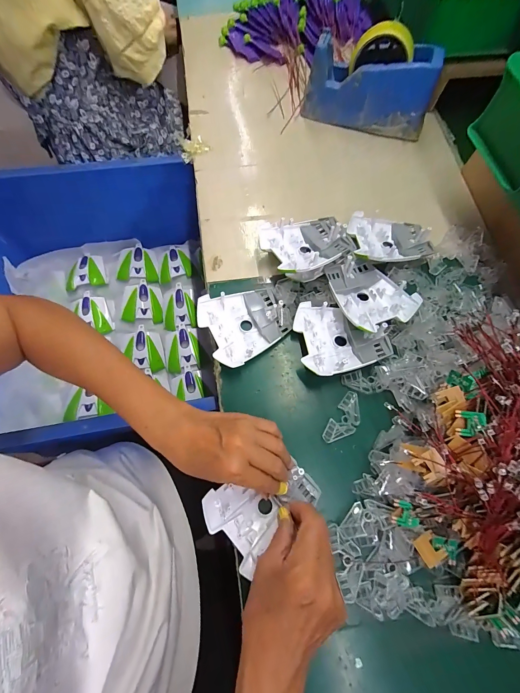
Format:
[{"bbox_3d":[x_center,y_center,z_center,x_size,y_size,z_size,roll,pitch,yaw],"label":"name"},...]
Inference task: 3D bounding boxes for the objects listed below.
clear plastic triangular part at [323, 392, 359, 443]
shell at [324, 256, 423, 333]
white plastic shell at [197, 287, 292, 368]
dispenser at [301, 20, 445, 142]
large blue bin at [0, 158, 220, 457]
[{"bbox_3d":[0.102,0.088,0.349,0.029,0.006,0.067,34,74,11],"label":"clear plastic triangular part"},{"bbox_3d":[0.139,-0.072,0.381,0.095,0.035,0.107,-23,73,-8],"label":"shell"},{"bbox_3d":[-0.019,-0.031,0.381,0.106,0.026,0.098,-26,73,-9],"label":"white plastic shell"},{"bbox_3d":[0.177,-0.422,0.465,0.197,0.104,0.073,15,72,5],"label":"dispenser"},{"bbox_3d":[-0.337,-0.066,0.564,0.478,0.212,0.480,-10,72,-4],"label":"large blue bin"}]

